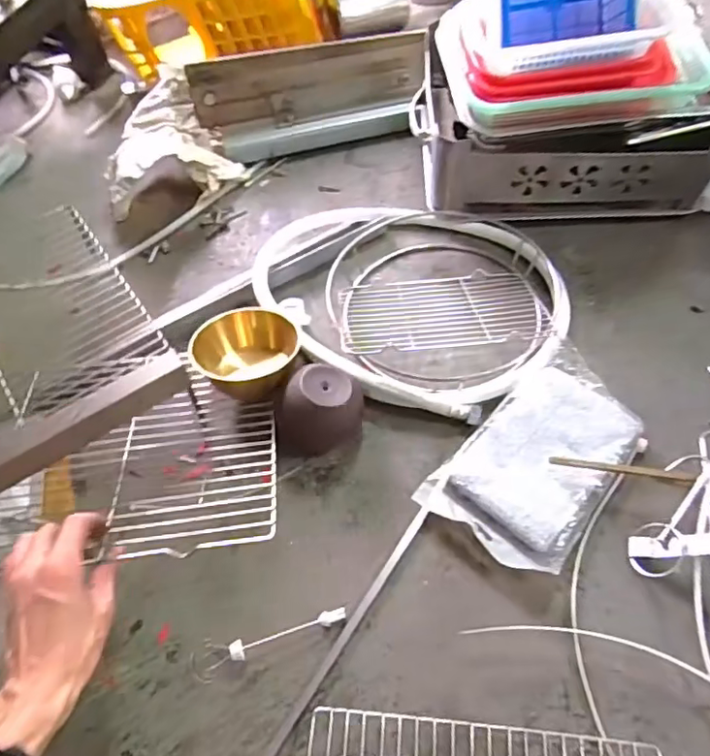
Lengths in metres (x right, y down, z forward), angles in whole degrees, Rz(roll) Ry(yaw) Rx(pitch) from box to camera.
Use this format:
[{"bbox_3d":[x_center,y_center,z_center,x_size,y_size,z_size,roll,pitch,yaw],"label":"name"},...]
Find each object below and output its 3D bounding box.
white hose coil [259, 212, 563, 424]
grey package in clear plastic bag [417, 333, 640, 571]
[{"bbox_3d":[0.067,-0.119,0.756,0.329,0.042,0.406,-37,61,-19],"label":"white hose coil"},{"bbox_3d":[0.209,0.080,0.616,0.147,0.029,0.258,35,65,25],"label":"grey package in clear plastic bag"}]

